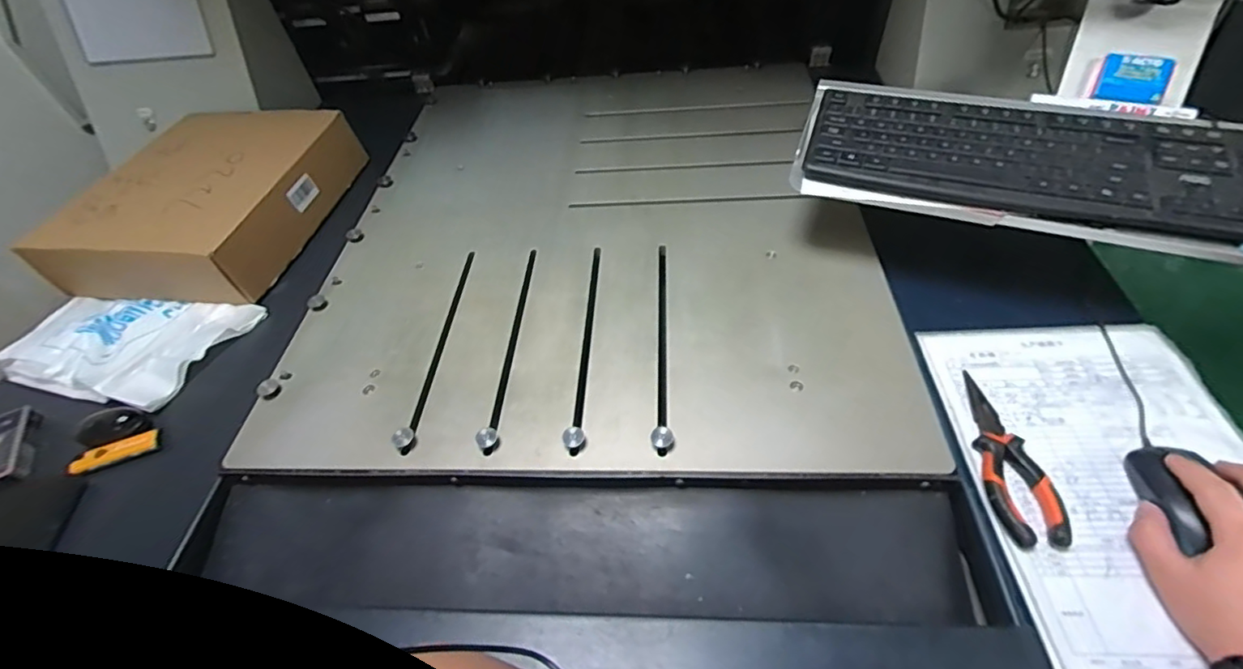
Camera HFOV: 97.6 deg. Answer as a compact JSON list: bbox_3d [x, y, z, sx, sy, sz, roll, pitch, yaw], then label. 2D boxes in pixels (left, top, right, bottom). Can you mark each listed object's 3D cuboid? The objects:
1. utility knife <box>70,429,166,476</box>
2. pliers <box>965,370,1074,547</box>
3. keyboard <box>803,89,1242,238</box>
[{"bbox_3d":[-0.491,0.114,0.530,0.077,0.015,0.017,-22,51,-12],"label":"utility knife"},{"bbox_3d":[0.317,0.098,0.449,0.047,0.015,0.149,2,50,8],"label":"pliers"},{"bbox_3d":[0.418,-0.162,0.511,0.451,0.029,0.137,14,53,17],"label":"keyboard"}]

